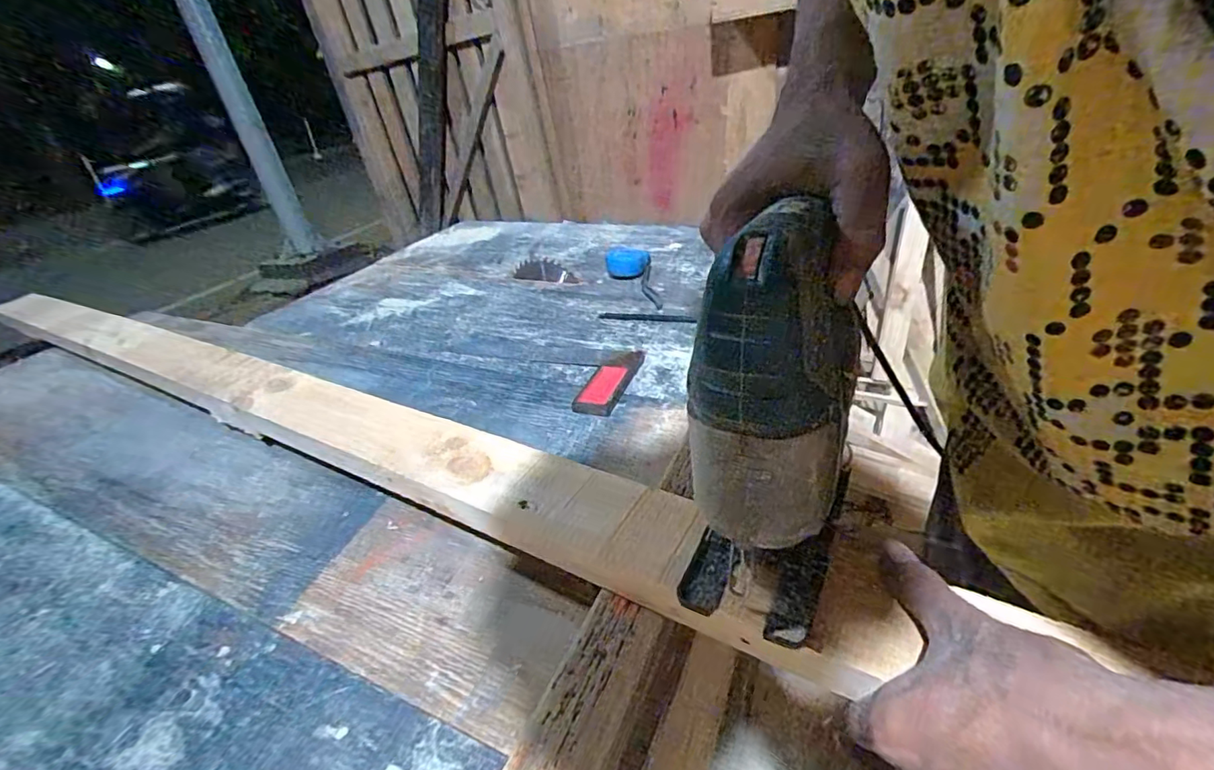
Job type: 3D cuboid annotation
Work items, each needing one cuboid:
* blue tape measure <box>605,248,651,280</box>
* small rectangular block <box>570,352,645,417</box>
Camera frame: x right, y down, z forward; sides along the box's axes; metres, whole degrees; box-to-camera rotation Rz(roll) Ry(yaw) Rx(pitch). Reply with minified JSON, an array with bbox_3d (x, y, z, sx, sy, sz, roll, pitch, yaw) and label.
[{"bbox_3d":[0.034,-0.203,0.892,0.072,0.027,0.082,-4,33,3],"label":"blue tape measure"},{"bbox_3d":[0.004,-0.007,0.609,0.045,0.015,0.126,9,36,21],"label":"small rectangular block"}]

